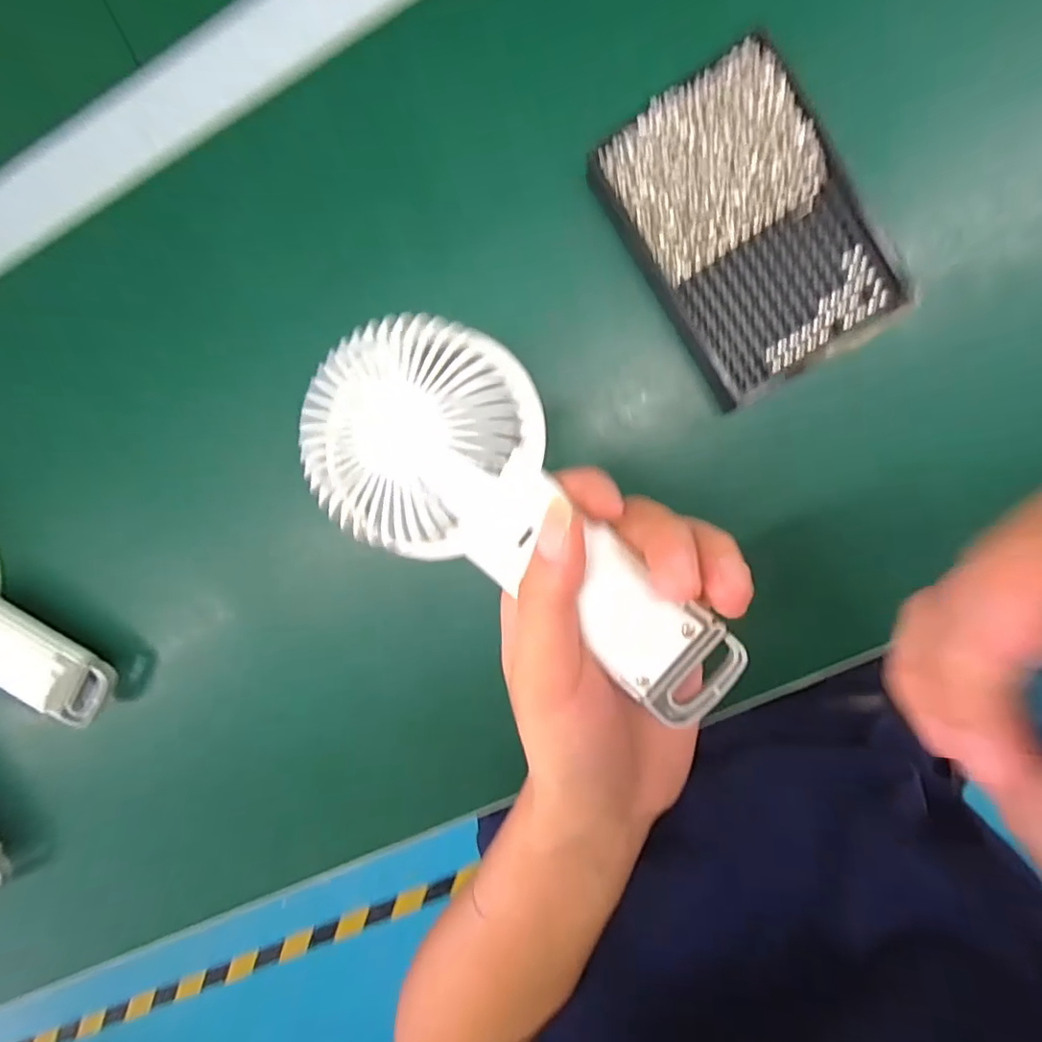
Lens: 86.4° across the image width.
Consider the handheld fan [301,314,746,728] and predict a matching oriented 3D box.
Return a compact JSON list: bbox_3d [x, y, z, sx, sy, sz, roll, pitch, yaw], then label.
[{"bbox_3d":[0.005,0.002,0.202,0.181,0.040,0.077,41,100,2],"label":"handheld fan"}]

